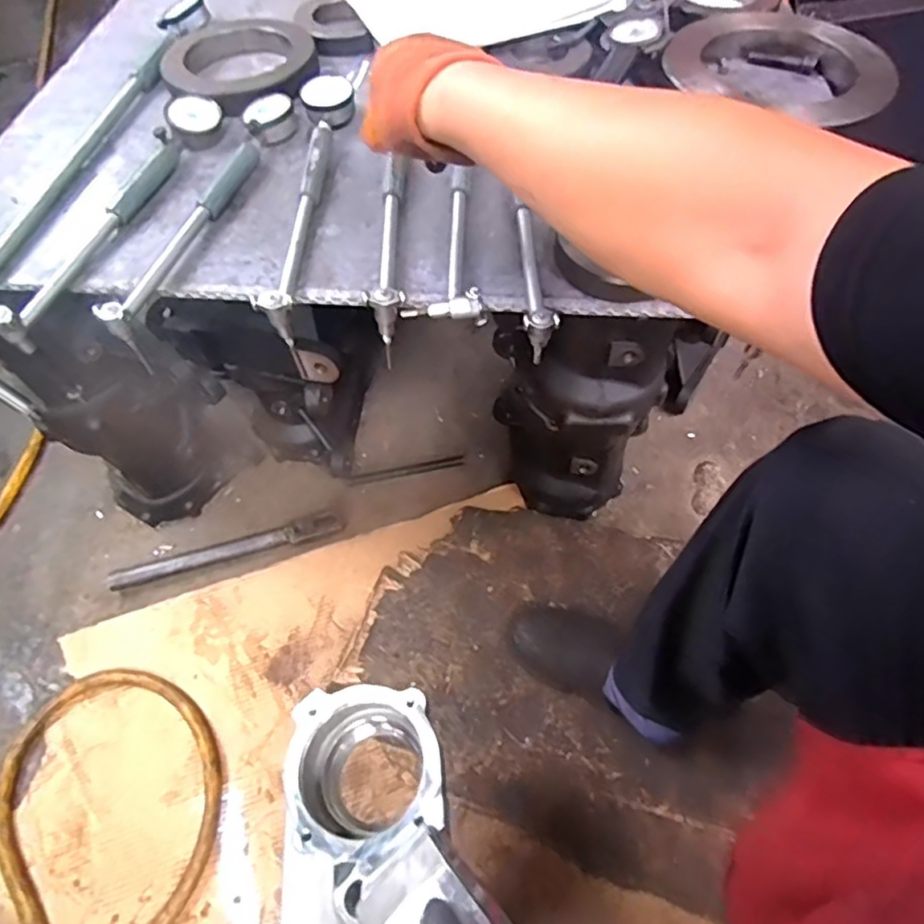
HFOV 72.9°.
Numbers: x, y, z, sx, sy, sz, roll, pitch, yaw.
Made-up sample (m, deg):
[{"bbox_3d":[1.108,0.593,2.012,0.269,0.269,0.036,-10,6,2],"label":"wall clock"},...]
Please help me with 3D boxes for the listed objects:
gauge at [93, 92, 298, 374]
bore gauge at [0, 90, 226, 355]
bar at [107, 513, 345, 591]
[{"bbox_3d":[-0.238,-0.241,0.599,0.048,0.050,0.342,10,59,9],"label":"gauge"},{"bbox_3d":[-0.329,-0.249,0.601,0.051,0.041,0.353,15,60,11],"label":"bore gauge"},{"bbox_3d":[-0.341,0.126,0.916,0.329,0.022,0.037,-16,59,-7],"label":"bar"}]

